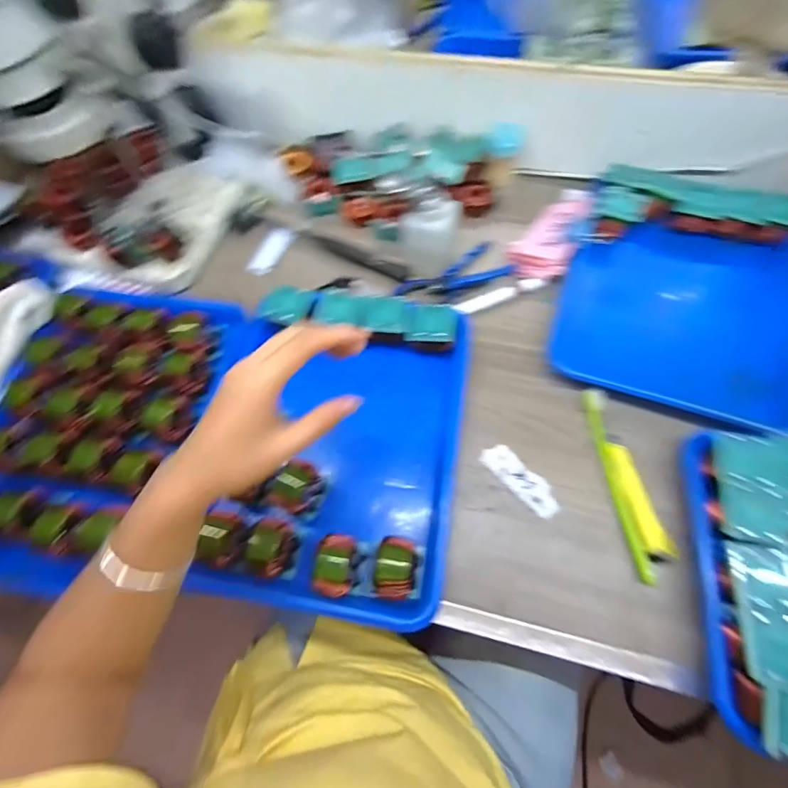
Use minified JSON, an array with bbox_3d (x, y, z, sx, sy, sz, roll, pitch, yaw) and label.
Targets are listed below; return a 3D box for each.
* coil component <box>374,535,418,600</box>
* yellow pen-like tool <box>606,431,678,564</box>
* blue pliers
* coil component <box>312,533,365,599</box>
[{"bbox_3d":[0.003,0.150,0.357,0.034,0.041,0.048,9,66,8],"label":"coil component"},{"bbox_3d":[0.228,0.097,0.391,0.021,0.010,0.116,-12,65,-2],"label":"yellow pen-like tool"},{"bbox_3d":[0.070,-0.145,0.511,0.141,0.018,0.063,-25,66,-8],"label":"blue pliers"},{"bbox_3d":[-0.048,0.150,0.362,0.034,0.039,0.049,5,66,6],"label":"coil component"}]

